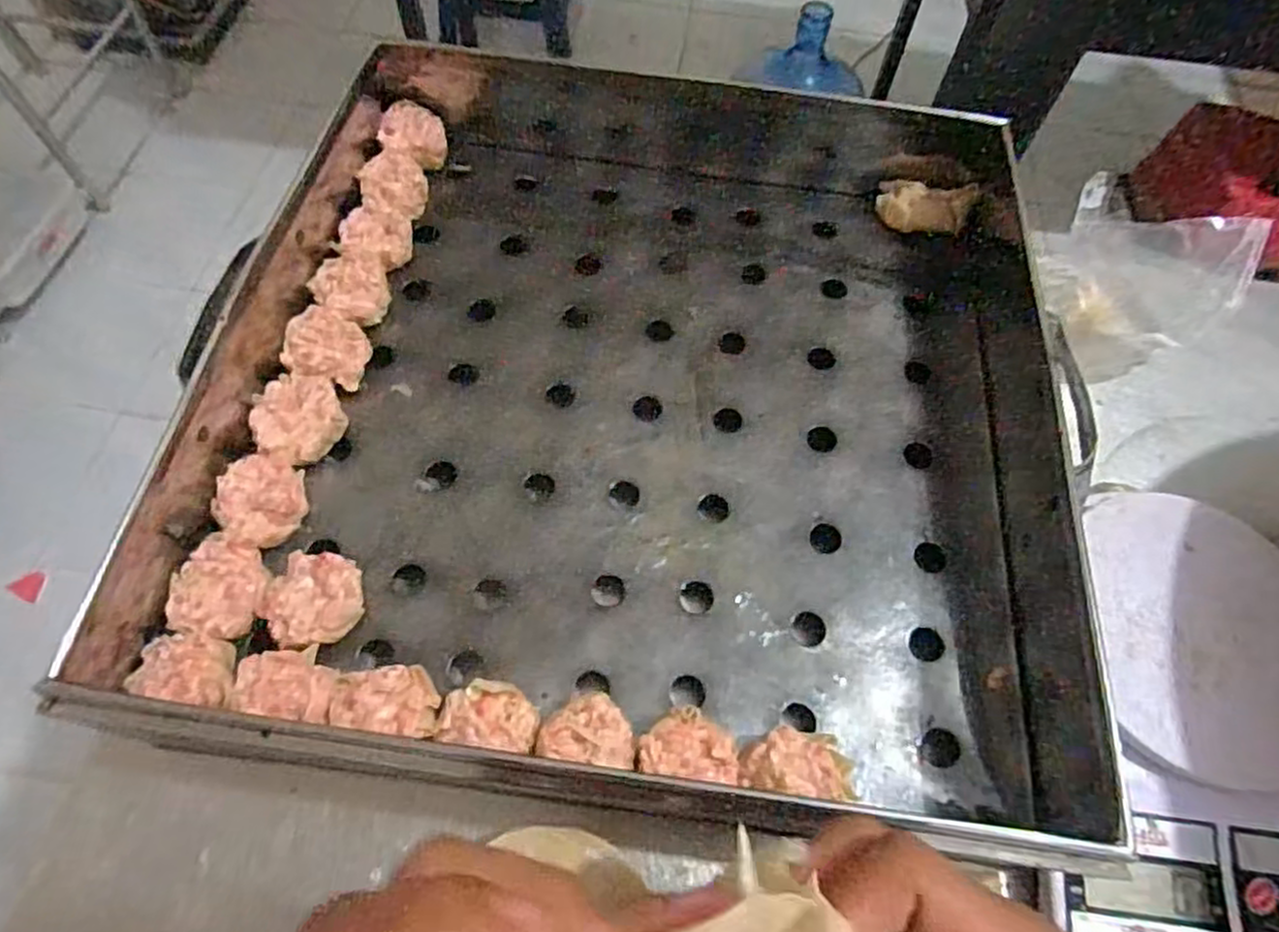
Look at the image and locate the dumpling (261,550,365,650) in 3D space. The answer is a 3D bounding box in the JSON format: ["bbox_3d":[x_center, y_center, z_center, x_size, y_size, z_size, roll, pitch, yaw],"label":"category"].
[{"bbox_3d":[-0.146,0.063,0.321,0.037,0.028,0.041,22,63,8],"label":"dumpling"}]

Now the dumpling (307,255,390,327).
[{"bbox_3d":[-0.160,-0.097,0.398,0.038,0.025,0.034,-28,67,-16],"label":"dumpling"}]

